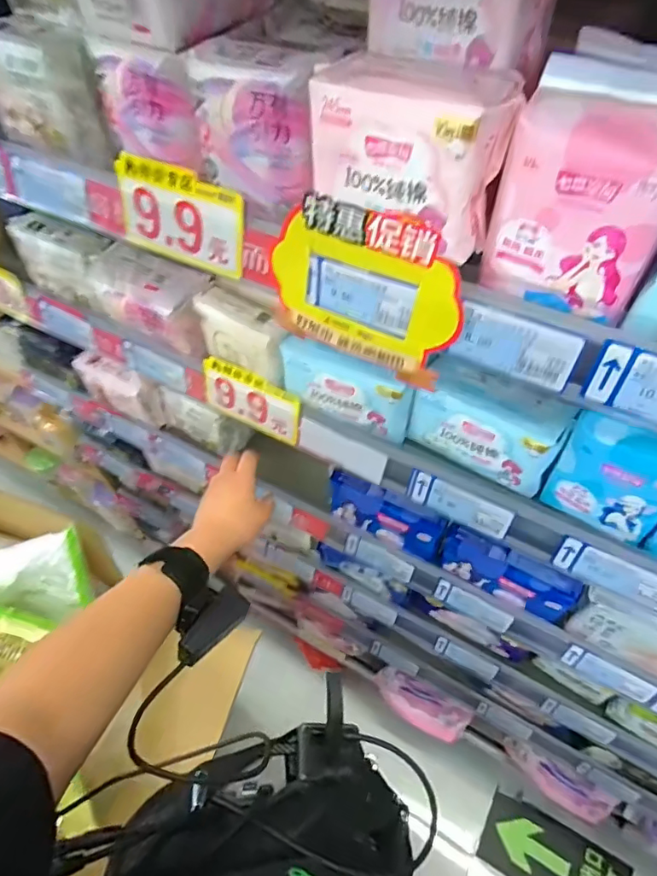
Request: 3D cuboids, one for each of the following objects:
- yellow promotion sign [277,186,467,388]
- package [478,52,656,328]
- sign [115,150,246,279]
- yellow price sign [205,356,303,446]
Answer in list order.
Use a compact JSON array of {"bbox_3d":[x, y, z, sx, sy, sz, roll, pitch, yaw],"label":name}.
[{"bbox_3d":[0.021,-0.100,0.344,0.134,0.103,0.017,25,58,19],"label":"yellow promotion sign"},{"bbox_3d":[0.138,-0.129,0.277,0.086,0.103,0.051,21,57,17],"label":"package"},{"bbox_3d":[-0.114,-0.168,0.395,0.115,0.069,0.004,25,44,18],"label":"sign"},{"bbox_3d":[-0.083,-0.038,0.552,0.120,0.072,0.006,26,45,18],"label":"yellow price sign"}]

